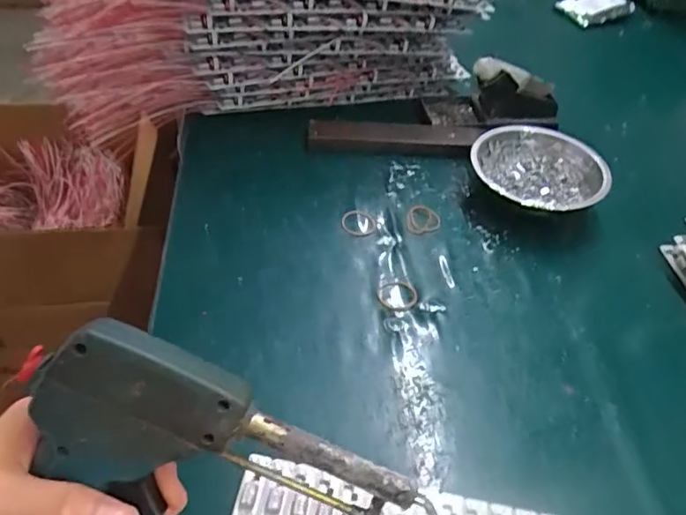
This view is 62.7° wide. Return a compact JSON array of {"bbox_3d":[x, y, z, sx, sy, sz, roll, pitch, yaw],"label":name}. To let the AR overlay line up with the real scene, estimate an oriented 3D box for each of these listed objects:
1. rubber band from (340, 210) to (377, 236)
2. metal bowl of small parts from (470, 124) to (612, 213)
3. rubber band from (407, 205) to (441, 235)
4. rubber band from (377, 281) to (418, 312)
[{"bbox_3d":[0.014,-0.033,0.514,0.032,0.004,0.033,9,45,3],"label":"rubber band"},{"bbox_3d":[0.189,-0.079,0.556,0.129,0.041,0.128,11,45,5],"label":"metal bowl of small parts"},{"bbox_3d":[0.075,-0.035,0.523,0.030,0.006,0.038,13,46,7],"label":"rubber band"},{"bbox_3d":[0.045,0.031,0.458,0.035,0.004,0.030,-7,47,-13],"label":"rubber band"}]

